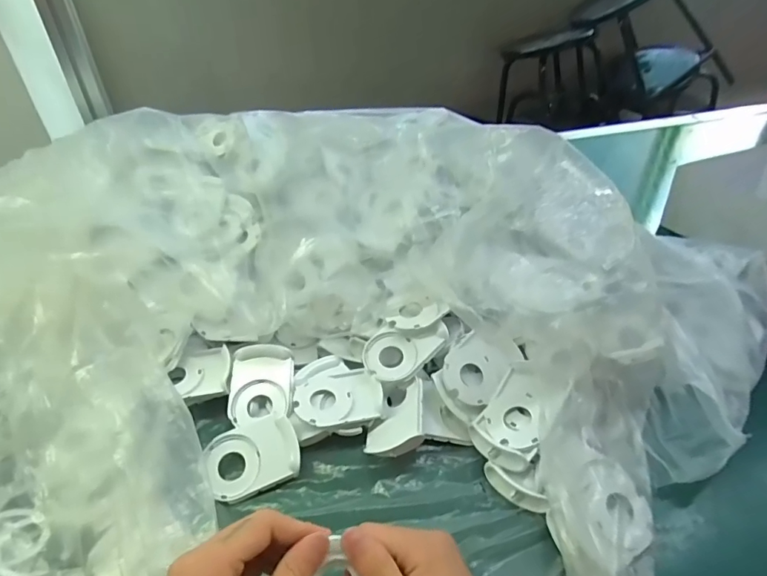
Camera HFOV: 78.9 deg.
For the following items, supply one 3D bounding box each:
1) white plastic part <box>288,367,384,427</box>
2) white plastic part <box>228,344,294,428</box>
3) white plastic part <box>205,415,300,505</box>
[{"bbox_3d":[-0.043,0.100,0.428,0.080,0.012,0.058,-6,38,-5],"label":"white plastic part"},{"bbox_3d":[-0.115,0.089,0.439,0.058,0.030,0.067,-3,38,-2],"label":"white plastic part"},{"bbox_3d":[-0.109,0.144,0.399,0.074,0.015,0.058,-19,64,-3],"label":"white plastic part"}]

